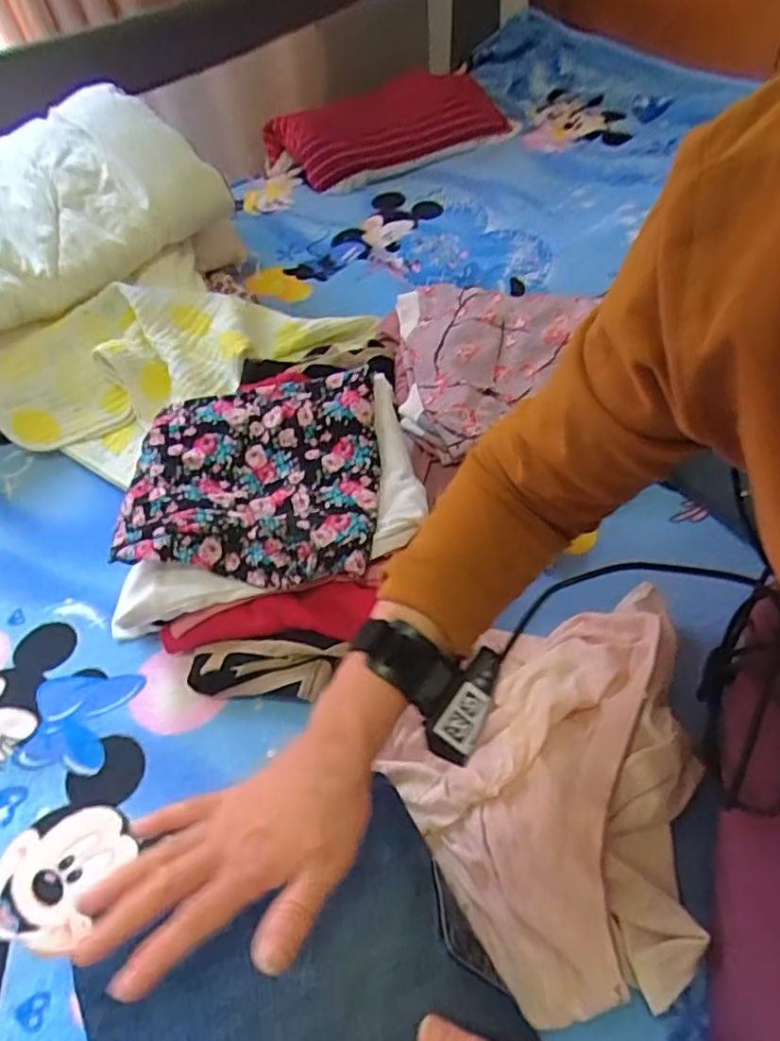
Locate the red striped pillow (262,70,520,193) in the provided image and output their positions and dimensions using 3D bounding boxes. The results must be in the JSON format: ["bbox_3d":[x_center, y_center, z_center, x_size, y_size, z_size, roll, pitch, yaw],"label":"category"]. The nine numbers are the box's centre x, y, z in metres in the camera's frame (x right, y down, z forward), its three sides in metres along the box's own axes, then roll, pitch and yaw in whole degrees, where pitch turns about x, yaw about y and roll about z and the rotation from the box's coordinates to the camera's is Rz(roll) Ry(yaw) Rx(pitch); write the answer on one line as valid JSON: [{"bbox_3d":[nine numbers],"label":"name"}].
[{"bbox_3d":[0.031,-0.822,1.258,0.493,0.116,0.260,-32,54,-20],"label":"red striped pillow"}]

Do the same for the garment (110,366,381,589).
[{"bbox_3d":[-0.130,-0.048,0.593,0.240,0.041,0.235,0,51,8],"label":"garment"}]

